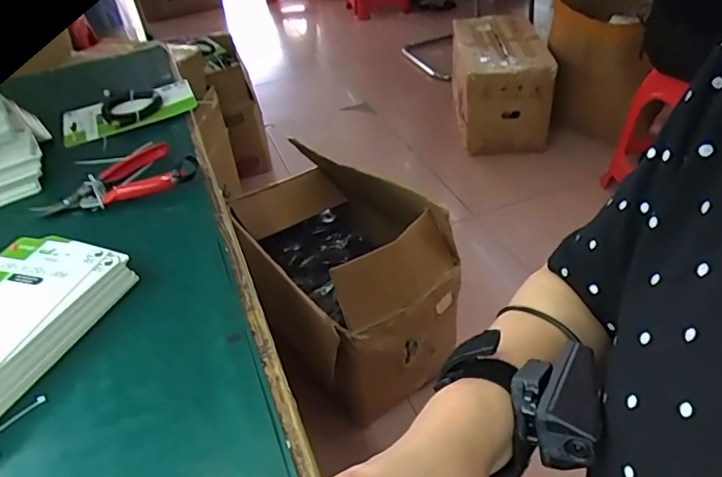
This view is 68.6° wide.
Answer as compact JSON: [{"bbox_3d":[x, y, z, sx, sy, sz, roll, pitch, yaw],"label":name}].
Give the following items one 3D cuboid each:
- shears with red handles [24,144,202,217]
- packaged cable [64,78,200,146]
[{"bbox_3d":[-0.267,-0.068,0.587,0.166,0.028,0.086,-15,40,-10],"label":"shears with red handles"},{"bbox_3d":[-0.316,-0.174,0.720,0.172,0.032,0.087,-19,41,-14],"label":"packaged cable"}]

